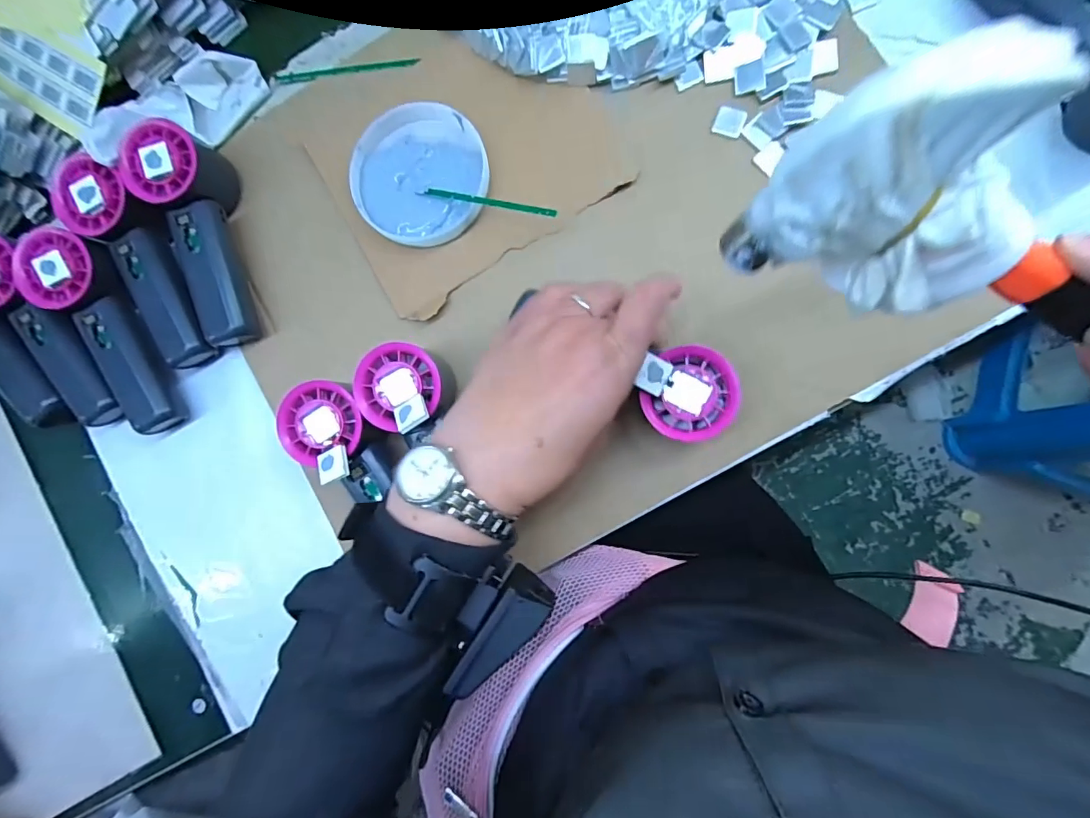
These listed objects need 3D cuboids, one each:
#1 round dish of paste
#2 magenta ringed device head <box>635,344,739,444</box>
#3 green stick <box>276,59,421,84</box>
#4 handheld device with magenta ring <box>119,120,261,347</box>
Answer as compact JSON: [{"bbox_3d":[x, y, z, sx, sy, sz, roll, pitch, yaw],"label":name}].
[{"bbox_3d":[-0.093,-0.175,0.374,0.098,0.017,0.107,0,88,6],"label":"round dish of paste"},{"bbox_3d":[0.086,-0.009,0.299,0.056,0.017,0.055,-8,87,6],"label":"magenta ringed device head"},{"bbox_3d":[-0.156,-0.266,0.392,0.119,0.006,0.011,-3,88,6],"label":"green stick"},{"bbox_3d":[-0.258,-0.124,0.370,0.053,0.054,0.152,-11,87,6],"label":"handheld device with magenta ring"}]

